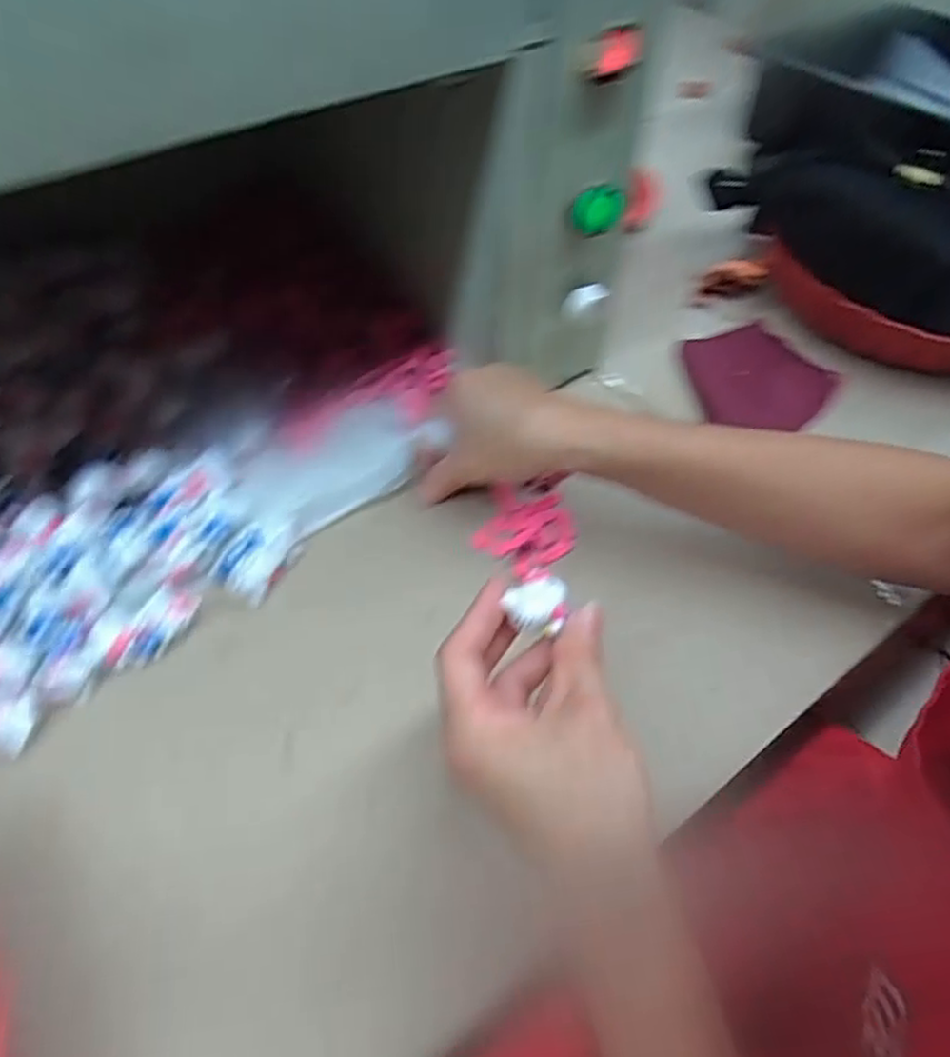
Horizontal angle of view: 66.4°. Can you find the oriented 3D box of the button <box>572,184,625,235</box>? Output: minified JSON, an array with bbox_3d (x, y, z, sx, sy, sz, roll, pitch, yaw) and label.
[{"bbox_3d":[0.073,-0.189,0.430,0.030,0.027,0.007,-2,51,-6],"label":"button"}]

